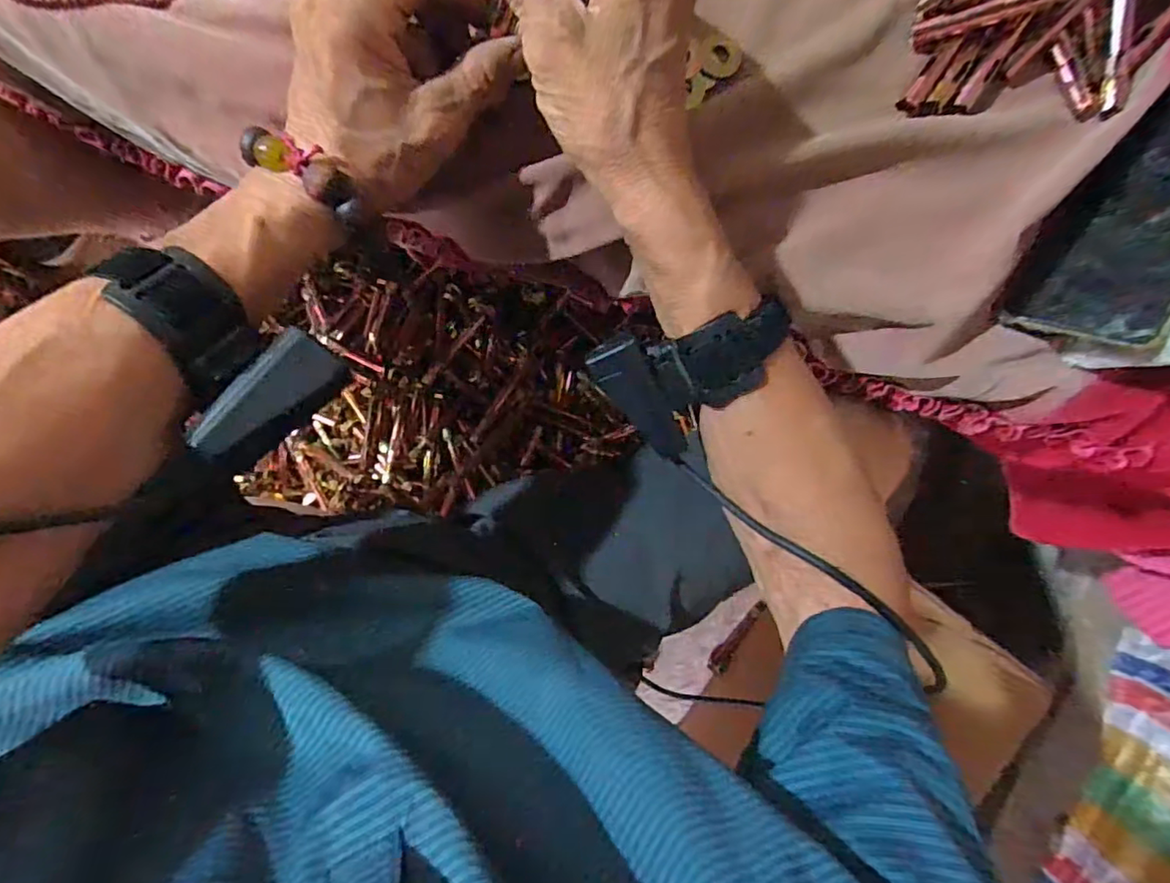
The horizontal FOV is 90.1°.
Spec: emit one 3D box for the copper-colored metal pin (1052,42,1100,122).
[{"bbox_3d":[0.274,-0.202,0.327,0.007,0.009,0.044,-30,98,-1],"label":"copper-colored metal pin"}]

